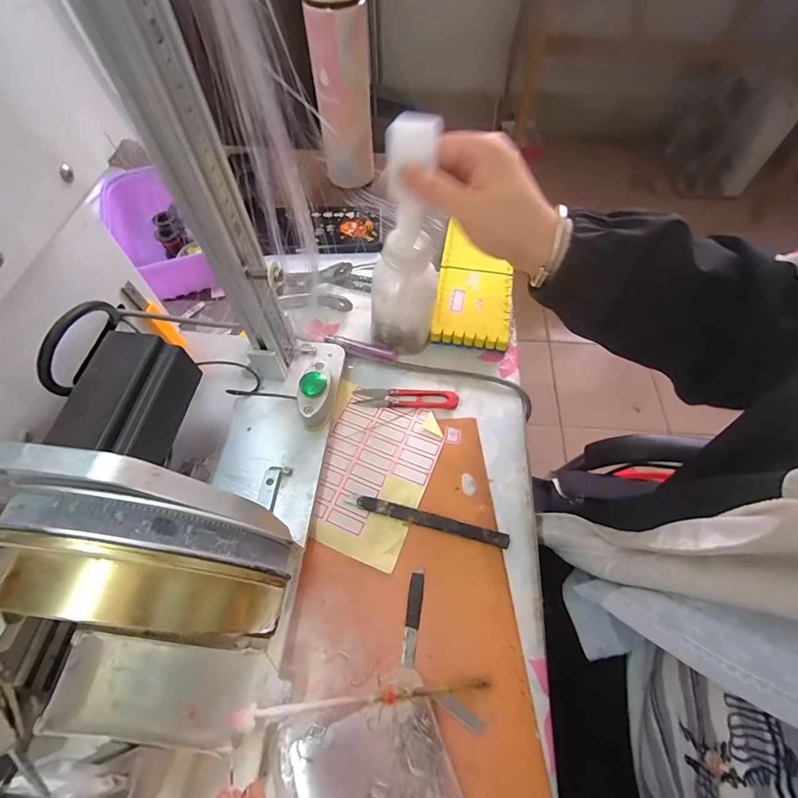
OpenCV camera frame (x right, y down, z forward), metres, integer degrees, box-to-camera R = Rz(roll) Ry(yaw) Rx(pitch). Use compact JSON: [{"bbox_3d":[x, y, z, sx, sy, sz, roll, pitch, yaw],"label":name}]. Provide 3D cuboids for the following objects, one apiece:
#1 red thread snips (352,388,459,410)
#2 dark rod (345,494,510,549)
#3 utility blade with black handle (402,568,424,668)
[{"bbox_3d":[0.006,-0.002,0.389,0.101,0.007,0.021,2,61,0],"label":"red thread snips"},{"bbox_3d":[0.023,0.100,0.330,0.135,0.009,0.012,14,61,7],"label":"dark rod"},{"bbox_3d":[0.011,0.164,0.301,0.010,0.004,0.064,7,61,3],"label":"utility blade with black handle"}]

